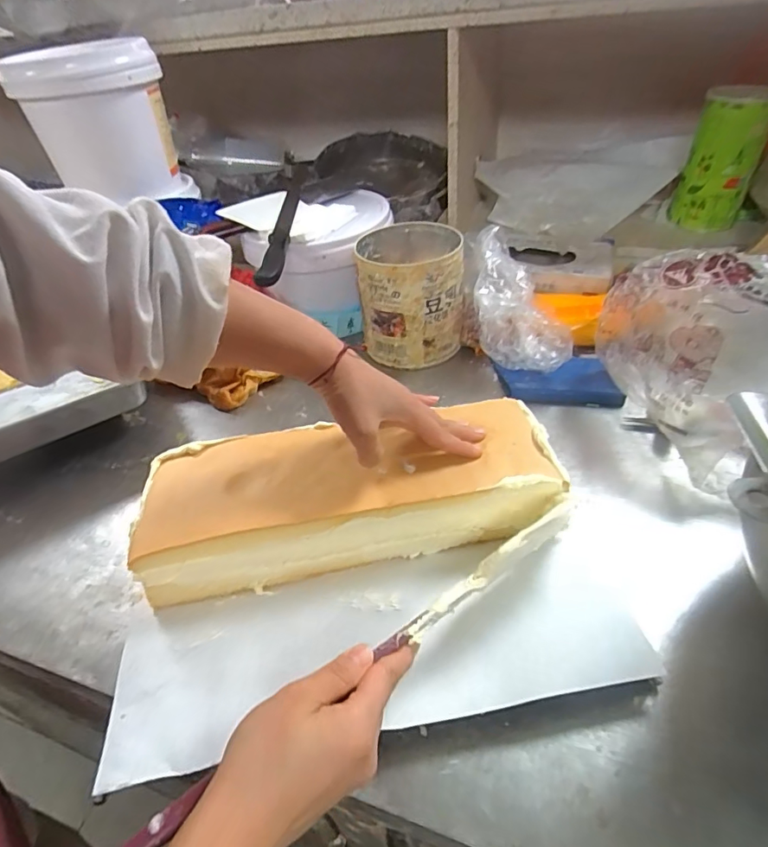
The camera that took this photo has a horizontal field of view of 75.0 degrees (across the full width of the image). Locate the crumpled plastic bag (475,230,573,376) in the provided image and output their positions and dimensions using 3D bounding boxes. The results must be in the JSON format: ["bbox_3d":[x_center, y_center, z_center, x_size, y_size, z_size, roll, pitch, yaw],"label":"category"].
[{"bbox_3d":[0.173,-0.155,0.641,0.119,0.131,0.148,2,41,10],"label":"crumpled plastic bag"}]

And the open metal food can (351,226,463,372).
[{"bbox_3d":[0.040,-0.185,0.715,0.144,0.146,0.148,-3,41,4],"label":"open metal food can"}]

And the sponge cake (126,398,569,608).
[{"bbox_3d":[-0.030,0.062,0.445,0.343,0.071,0.116,-8,41,-2],"label":"sponge cake"}]

